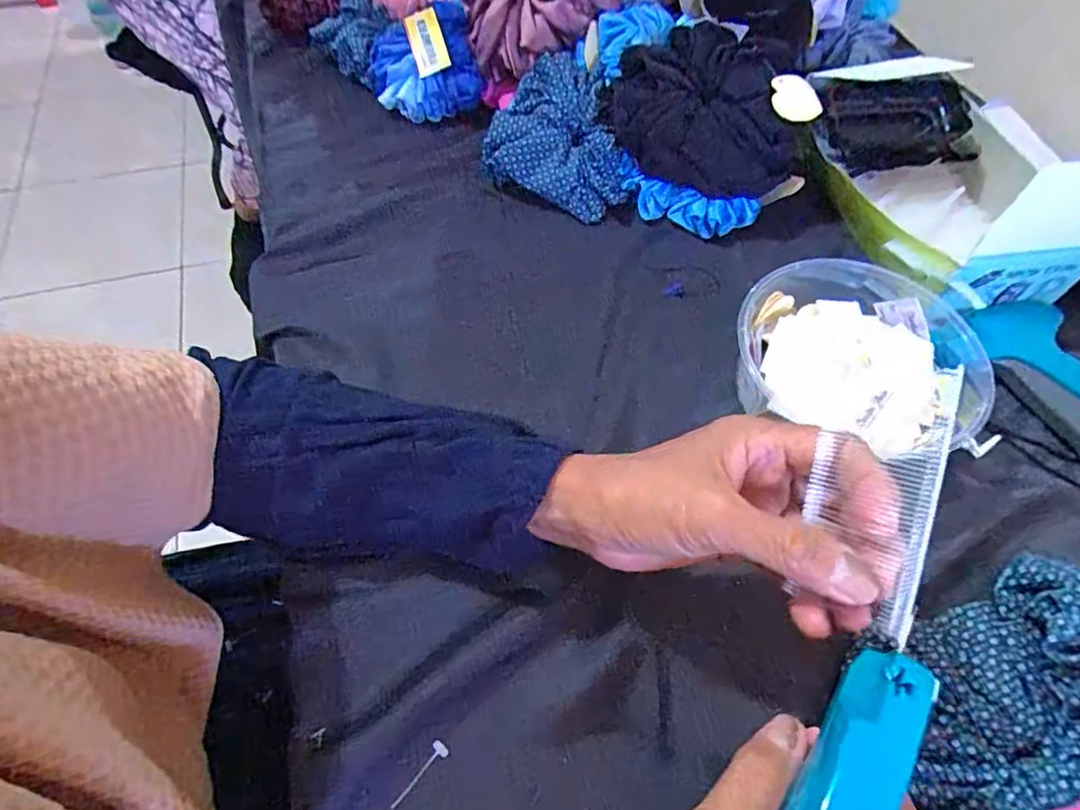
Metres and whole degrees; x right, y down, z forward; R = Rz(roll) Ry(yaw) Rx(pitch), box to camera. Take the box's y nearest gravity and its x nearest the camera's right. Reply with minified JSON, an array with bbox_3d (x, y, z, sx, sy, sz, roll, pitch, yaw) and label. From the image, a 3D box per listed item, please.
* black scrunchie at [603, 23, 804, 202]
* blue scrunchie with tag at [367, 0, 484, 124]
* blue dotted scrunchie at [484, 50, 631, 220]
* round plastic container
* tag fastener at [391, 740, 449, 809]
[{"bbox_3d":[0.127,-0.229,0.466,0.128,0.035,0.133,-15,103,12],"label":"black scrunchie"},{"bbox_3d":[-0.109,-0.316,0.537,0.092,0.062,0.087,-15,61,-11],"label":"blue scrunchie with tag"},{"bbox_3d":[0.025,-0.224,0.485,0.118,0.061,0.113,21,60,10],"label":"blue dotted scrunchie"},{"bbox_3d":[0.201,-0.026,0.377,0.150,0.056,0.139,24,61,12],"label":"round plastic container"},{"bbox_3d":[-0.057,0.176,0.276,0.008,0.004,0.033,33,63,16],"label":"tag fastener"}]

